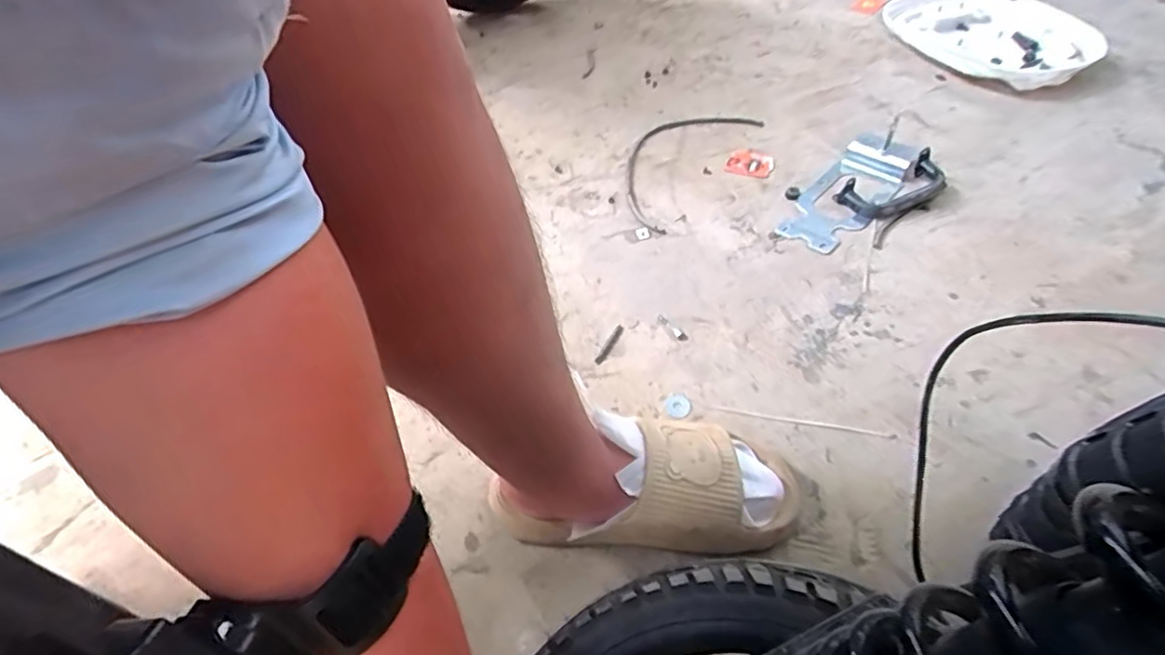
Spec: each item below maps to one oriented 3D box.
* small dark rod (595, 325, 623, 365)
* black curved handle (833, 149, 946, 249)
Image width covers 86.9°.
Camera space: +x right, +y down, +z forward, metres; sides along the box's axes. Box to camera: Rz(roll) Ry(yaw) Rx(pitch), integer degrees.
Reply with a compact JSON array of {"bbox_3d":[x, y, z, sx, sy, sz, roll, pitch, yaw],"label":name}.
[{"bbox_3d":[0.032,0.022,0.751,0.011,0.006,0.066,21,53,22],"label":"small dark rod"},{"bbox_3d":[0.436,-0.193,0.880,0.189,0.038,0.103,-35,54,-25],"label":"black curved handle"}]

